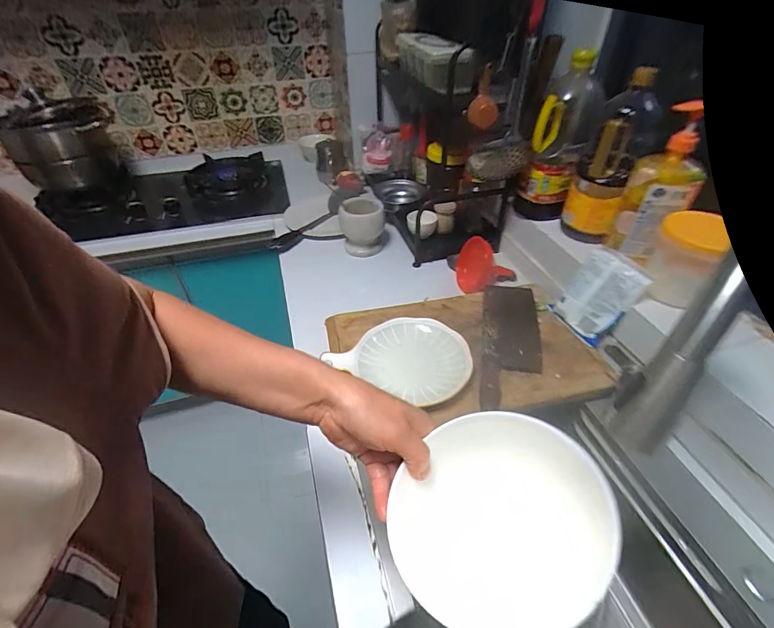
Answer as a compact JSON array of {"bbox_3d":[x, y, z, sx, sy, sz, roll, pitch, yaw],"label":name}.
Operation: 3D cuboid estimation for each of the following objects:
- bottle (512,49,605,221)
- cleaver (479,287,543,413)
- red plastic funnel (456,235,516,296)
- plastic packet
[{"bbox_3d":[0.339,-0.337,0.750,0.111,0.283,0.096,16,45,18],"label":"bottle"},{"bbox_3d":[0.218,0.042,0.670,0.096,0.019,0.299,7,43,9],"label":"cleaver"},{"bbox_3d":[0.219,-0.106,0.853,0.110,0.130,0.101,-6,39,-34],"label":"red plastic funnel"},{"bbox_3d":[0.359,-0.031,0.661,0.025,0.146,0.104,-1,39,-40],"label":"plastic packet"}]

